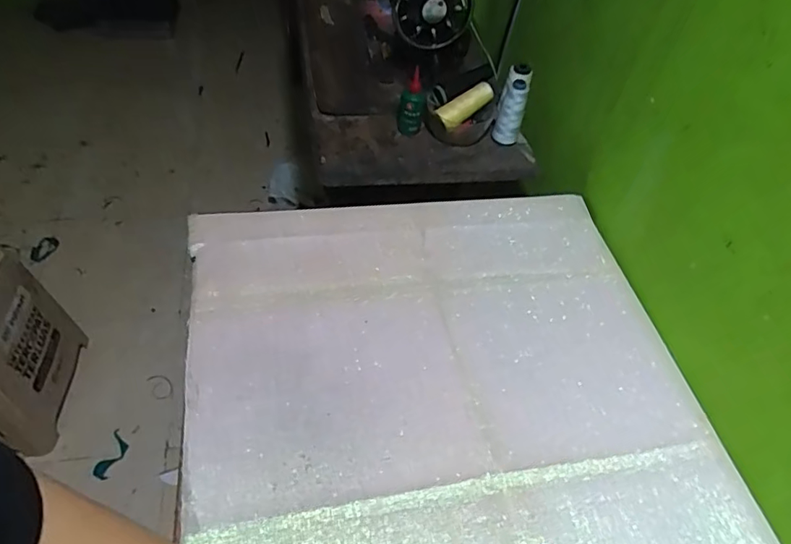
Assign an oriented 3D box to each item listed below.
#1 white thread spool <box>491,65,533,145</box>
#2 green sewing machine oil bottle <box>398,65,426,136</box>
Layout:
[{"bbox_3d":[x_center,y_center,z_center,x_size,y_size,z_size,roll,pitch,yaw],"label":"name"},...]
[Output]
[{"bbox_3d":[0.205,-0.290,0.950,0.047,0.138,0.052,13,25,6],"label":"white thread spool"},{"bbox_3d":[0.029,-0.291,0.930,0.041,0.105,0.032,7,48,-1],"label":"green sewing machine oil bottle"}]

